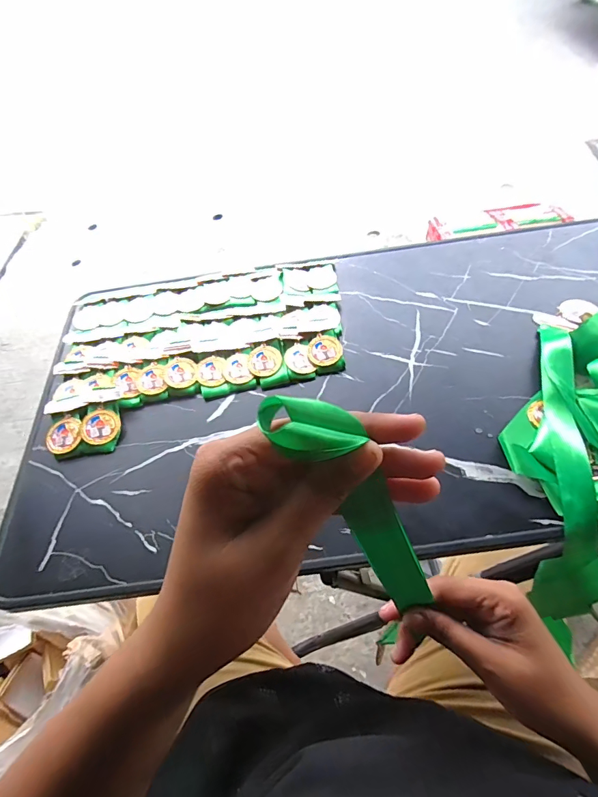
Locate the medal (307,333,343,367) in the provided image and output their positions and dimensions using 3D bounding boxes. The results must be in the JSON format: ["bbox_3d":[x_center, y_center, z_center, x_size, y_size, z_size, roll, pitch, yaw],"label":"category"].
[{"bbox_3d":[0.028,-0.055,0.456,0.038,0.004,0.041,-4,59,0],"label":"medal"}]

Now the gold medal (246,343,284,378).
[{"bbox_3d":[-0.038,-0.042,0.454,0.037,0.004,0.040,-1,59,2],"label":"gold medal"}]

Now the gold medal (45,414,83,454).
[{"bbox_3d":[-0.238,0.037,0.421,0.036,0.006,0.038,-25,61,-12],"label":"gold medal"}]

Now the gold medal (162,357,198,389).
[{"bbox_3d":[-0.130,-0.030,0.453,0.036,0.004,0.041,-19,60,-9],"label":"gold medal"}]

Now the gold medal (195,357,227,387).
[{"bbox_3d":[-0.098,-0.030,0.455,0.031,0.004,0.040,-8,59,-3],"label":"gold medal"}]

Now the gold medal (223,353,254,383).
[{"bbox_3d":[-0.069,-0.034,0.453,0.029,0.004,0.040,-16,59,-7],"label":"gold medal"}]

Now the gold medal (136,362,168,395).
[{"bbox_3d":[-0.162,-0.022,0.453,0.030,0.004,0.041,-19,60,-9],"label":"gold medal"}]

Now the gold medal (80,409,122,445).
[{"bbox_3d":[-0.202,0.029,0.423,0.037,0.005,0.037,4,63,-8],"label":"gold medal"}]

